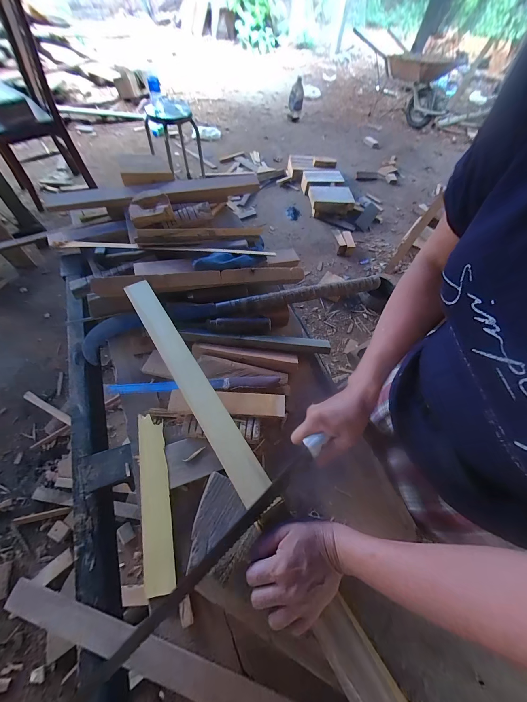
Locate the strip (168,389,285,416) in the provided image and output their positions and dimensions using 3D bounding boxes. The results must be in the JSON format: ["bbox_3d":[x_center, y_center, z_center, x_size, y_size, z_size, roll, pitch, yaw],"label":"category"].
[{"bbox_3d":[-0.064,0.093,0.470,0.202,0.014,0.044,3,60,-4],"label":"strip"}]

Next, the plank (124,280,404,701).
[{"bbox_3d":[-0.038,0.160,0.386,0.049,0.033,0.773,-29,66,-18],"label":"plank"}]

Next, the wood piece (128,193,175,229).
[{"bbox_3d":[-0.288,-0.358,0.675,0.104,0.040,0.074,-18,64,-15],"label":"wood piece"}]

